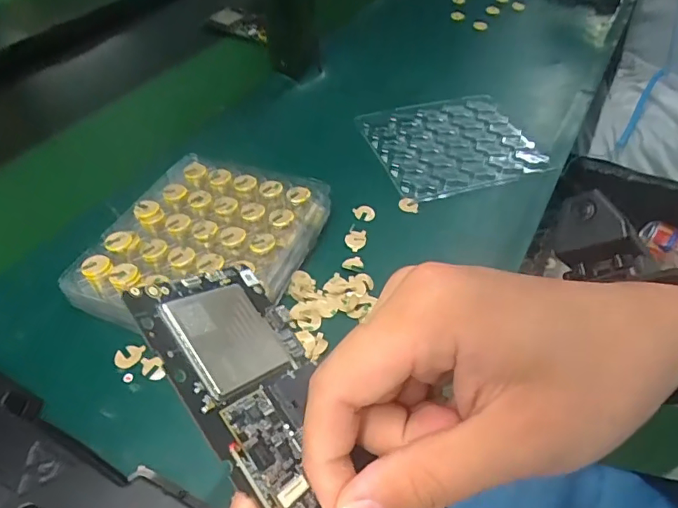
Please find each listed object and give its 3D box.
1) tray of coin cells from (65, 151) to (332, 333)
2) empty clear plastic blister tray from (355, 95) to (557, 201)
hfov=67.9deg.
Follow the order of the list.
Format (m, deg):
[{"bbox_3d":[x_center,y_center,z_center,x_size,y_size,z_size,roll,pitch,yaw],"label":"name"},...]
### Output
[{"bbox_3d":[-0.105,-0.012,0.404,0.146,0.033,0.168,17,50,11],"label":"tray of coin cells"},{"bbox_3d":[0.121,-0.119,0.541,0.166,0.016,0.144,-12,48,-12],"label":"empty clear plastic blister tray"}]

